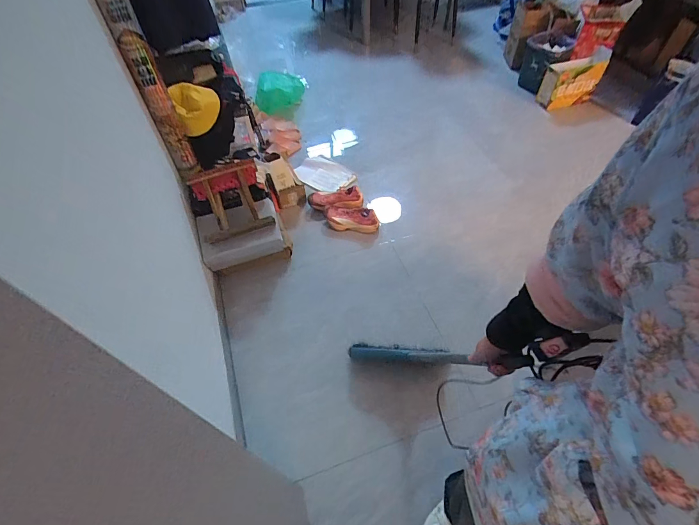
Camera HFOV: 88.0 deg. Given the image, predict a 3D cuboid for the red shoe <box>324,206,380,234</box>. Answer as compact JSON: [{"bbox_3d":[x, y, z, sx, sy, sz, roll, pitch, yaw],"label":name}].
[{"bbox_3d":[0.009,-0.214,1.717,0.265,0.069,0.114,5,54,4],"label":"red shoe"}]

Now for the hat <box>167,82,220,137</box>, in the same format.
[{"bbox_3d":[-0.593,-0.612,1.421,0.165,0.134,0.156,-23,54,-14],"label":"hat"}]

